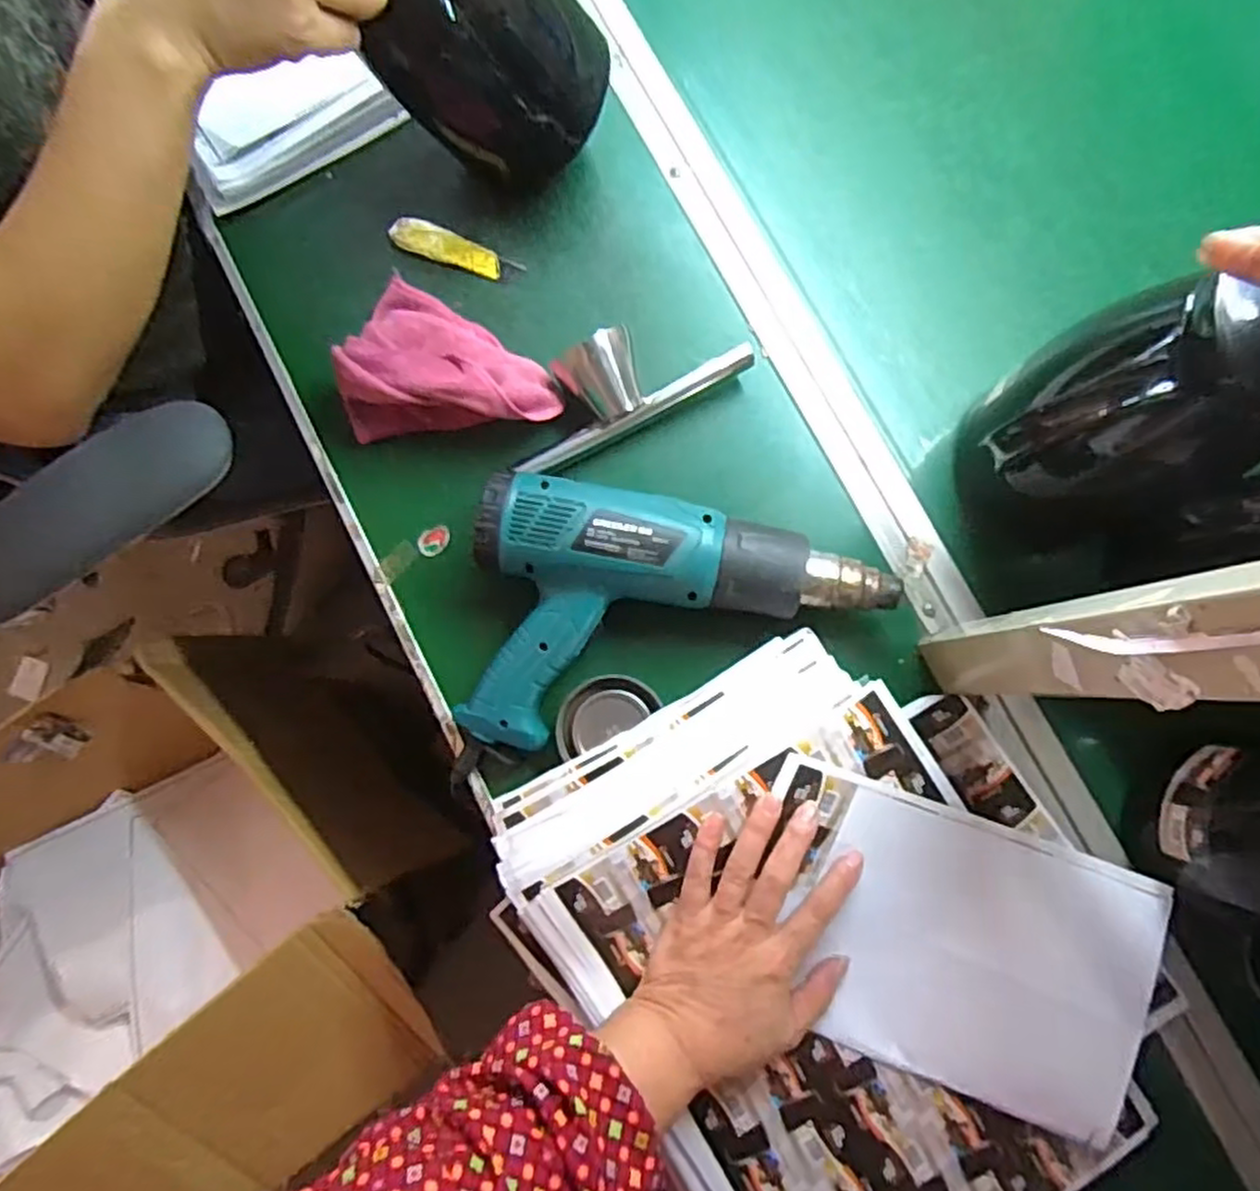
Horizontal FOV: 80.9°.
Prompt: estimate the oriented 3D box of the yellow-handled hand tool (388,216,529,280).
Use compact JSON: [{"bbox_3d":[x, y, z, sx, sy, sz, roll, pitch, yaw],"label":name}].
[{"bbox_3d":[-0.135,-0.264,0.567,0.105,0.010,0.028,23,83,6],"label":"yellow-handled hand tool"}]

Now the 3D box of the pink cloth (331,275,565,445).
[{"bbox_3d":[-0.129,-0.177,0.530,0.150,0.061,0.120,-4,82,2],"label":"pink cloth"}]

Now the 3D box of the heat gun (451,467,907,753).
[{"bbox_3d":[0.027,0.032,0.488,0.273,0.070,0.178,12,83,4],"label":"heat gun"}]

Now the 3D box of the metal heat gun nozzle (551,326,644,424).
[{"bbox_3d":[-0.022,-0.151,0.526,0.058,0.050,0.056,-19,82,-1],"label":"metal heat gun nozzle"}]

